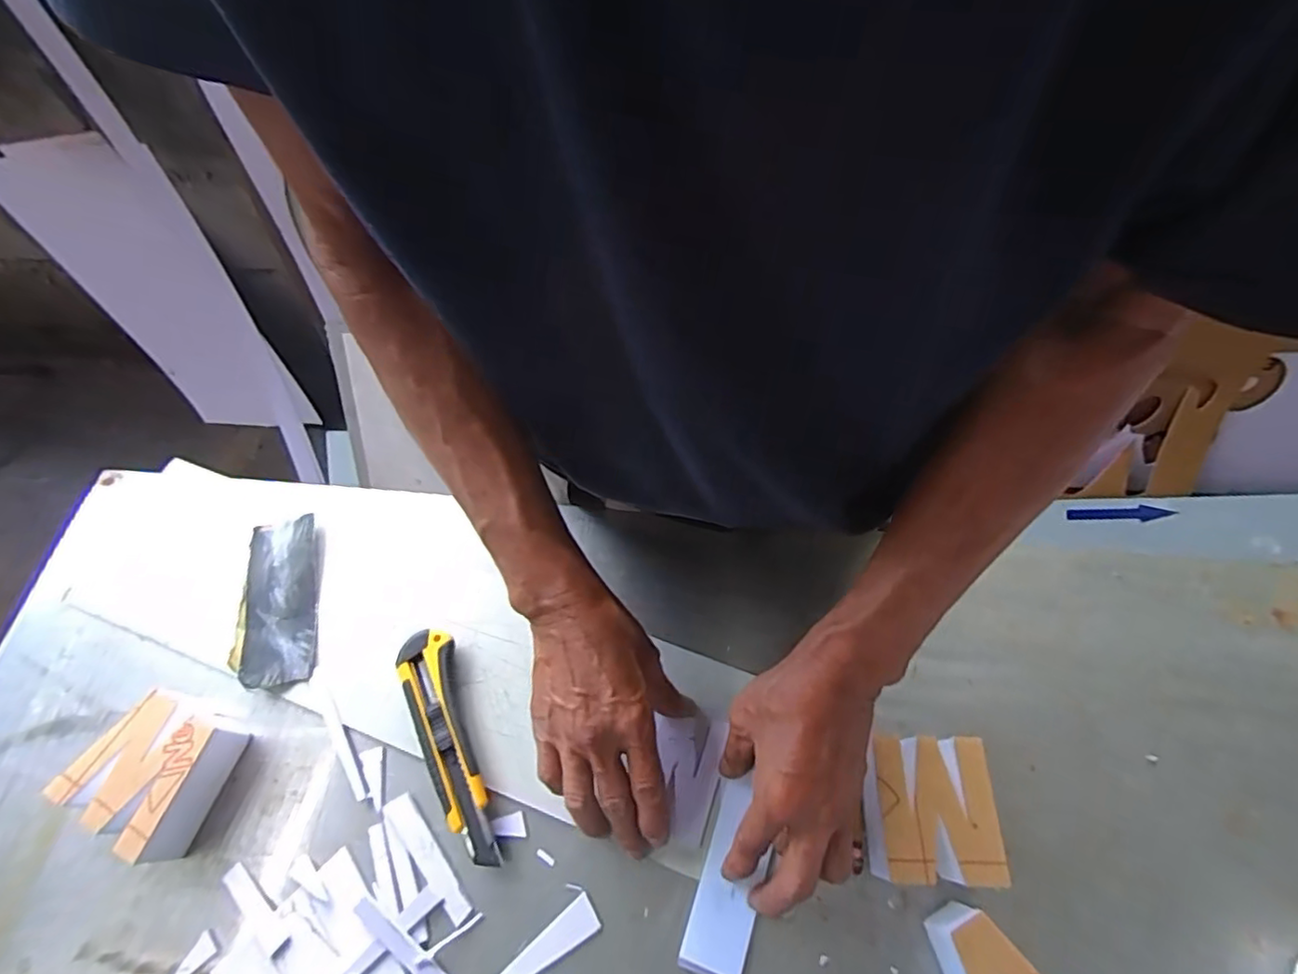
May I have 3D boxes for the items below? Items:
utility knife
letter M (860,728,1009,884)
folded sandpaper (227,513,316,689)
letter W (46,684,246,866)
[{"bbox_3d":[-0.143,0.182,0.428,0.038,0.021,0.159,-19,66,-7],"label":"utility knife"},{"bbox_3d":[0.179,0.208,0.396,0.072,0.046,0.081,1,65,2],"label":"letter M"},{"bbox_3d":[-0.297,0.090,0.482,0.056,0.016,0.135,-12,65,-4],"label":"folded sandpaper"},{"bbox_3d":[-0.332,0.193,0.414,0.082,0.046,0.082,29,69,14],"label":"letter W"}]

